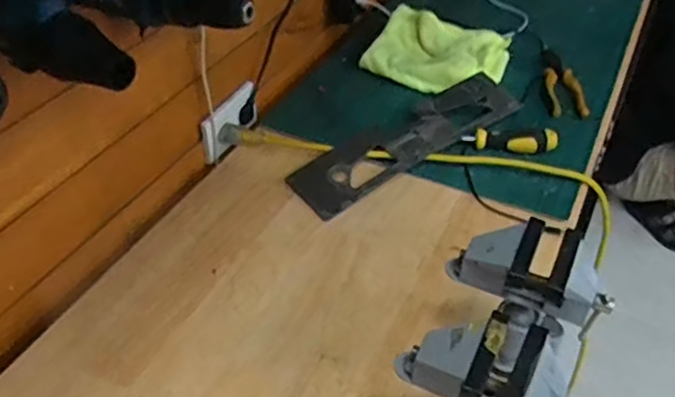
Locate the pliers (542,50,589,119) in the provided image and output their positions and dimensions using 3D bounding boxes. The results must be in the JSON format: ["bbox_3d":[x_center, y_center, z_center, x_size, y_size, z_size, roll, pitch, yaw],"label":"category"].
[{"bbox_3d":[0.350,-0.182,1.024,0.056,0.022,0.159,2,42,-1],"label":"pliers"}]

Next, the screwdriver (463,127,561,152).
[{"bbox_3d":[0.237,-0.080,0.896,0.139,0.032,0.025,7,42,5],"label":"screwdriver"}]

